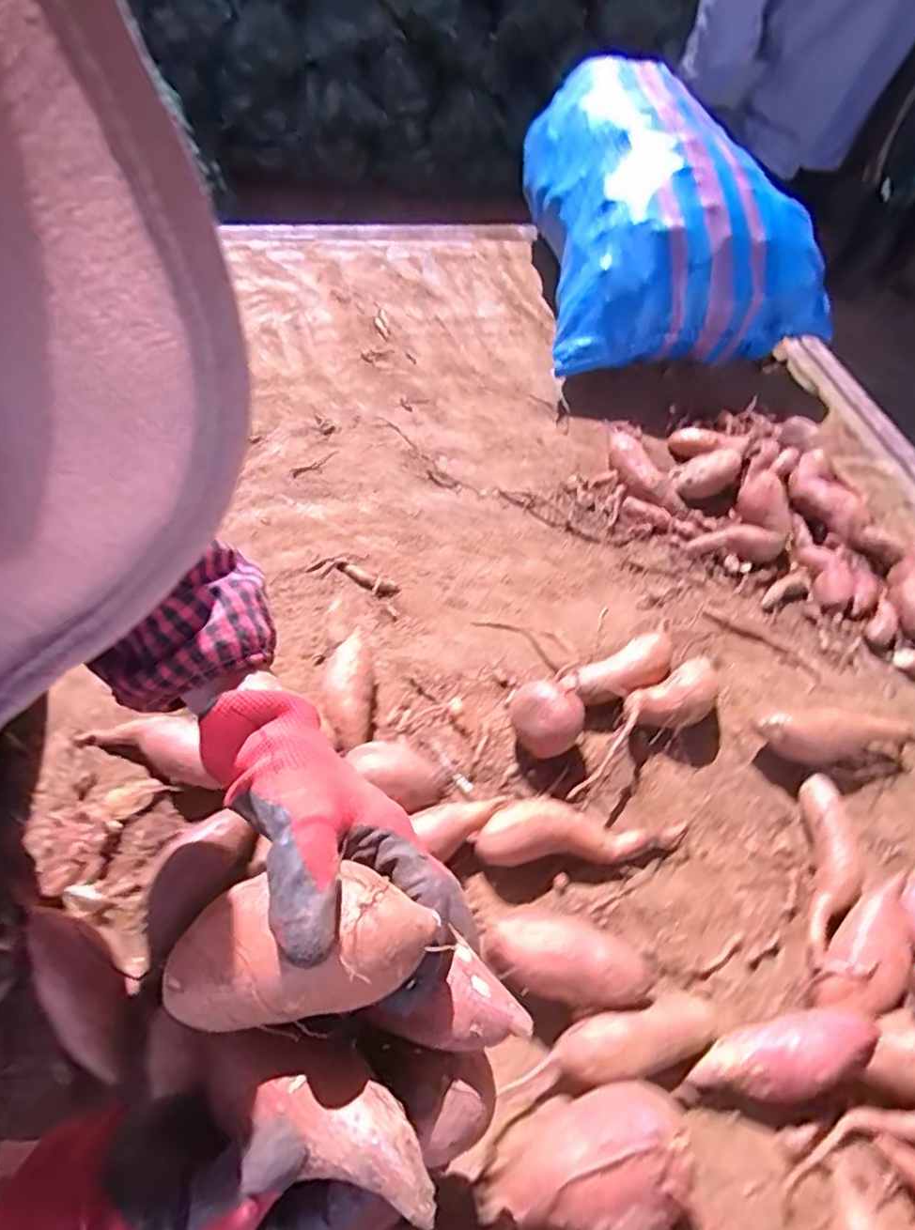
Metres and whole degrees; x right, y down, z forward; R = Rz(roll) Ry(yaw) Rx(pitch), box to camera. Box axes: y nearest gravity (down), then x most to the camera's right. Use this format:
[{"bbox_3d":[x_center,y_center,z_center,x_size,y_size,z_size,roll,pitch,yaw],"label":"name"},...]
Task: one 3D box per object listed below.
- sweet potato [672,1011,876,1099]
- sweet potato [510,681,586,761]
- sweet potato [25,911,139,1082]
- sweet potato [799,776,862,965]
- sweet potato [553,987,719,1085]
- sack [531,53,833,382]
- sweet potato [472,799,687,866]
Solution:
[{"bbox_3d":[0.241,0.336,0.460,0.153,0.041,0.048,-4,55,-9],"label":"sweet potato"},{"bbox_3d":[0.084,0.107,0.591,0.064,0.063,0.060,3,53,-4],"label":"sweet potato"},{"bbox_3d":[-0.281,0.279,0.452,0.051,0.037,0.131,-34,64,-26],"label":"sweet potato"},{"bbox_3d":[0.339,0.230,0.547,0.050,0.038,0.161,16,55,6],"label":"sweet potato"},{"bbox_3d":[0.135,0.321,0.460,0.126,0.044,0.047,-10,56,-13],"label":"sweet potato"},{"bbox_3d":[0.316,-0.665,0.996,0.363,0.232,0.535,-5,54,-10],"label":"sack"},{"bbox_3d":[0.112,0.195,0.548,0.191,0.040,0.058,1,55,-5],"label":"sweet potato"}]

